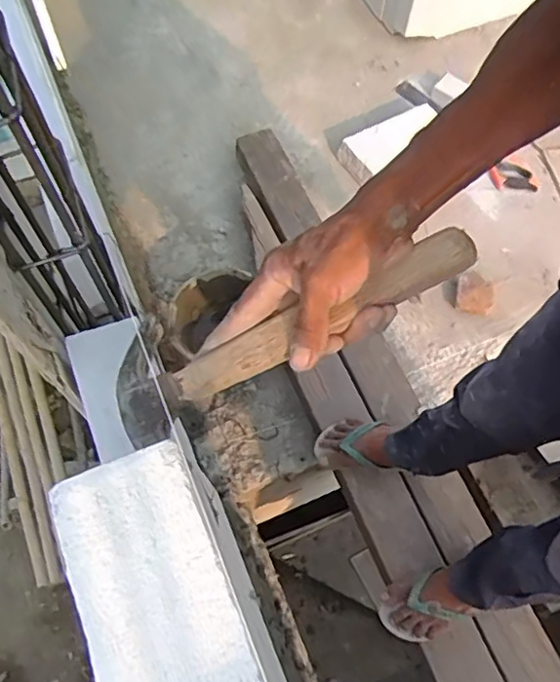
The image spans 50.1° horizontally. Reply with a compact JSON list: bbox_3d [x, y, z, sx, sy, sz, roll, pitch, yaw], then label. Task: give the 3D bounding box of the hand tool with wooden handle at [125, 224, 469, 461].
[{"bbox_3d":[0.009,-0.018,0.459,0.286,0.028,0.093,-26,66,0],"label":"hand tool with wooden handle"}]

